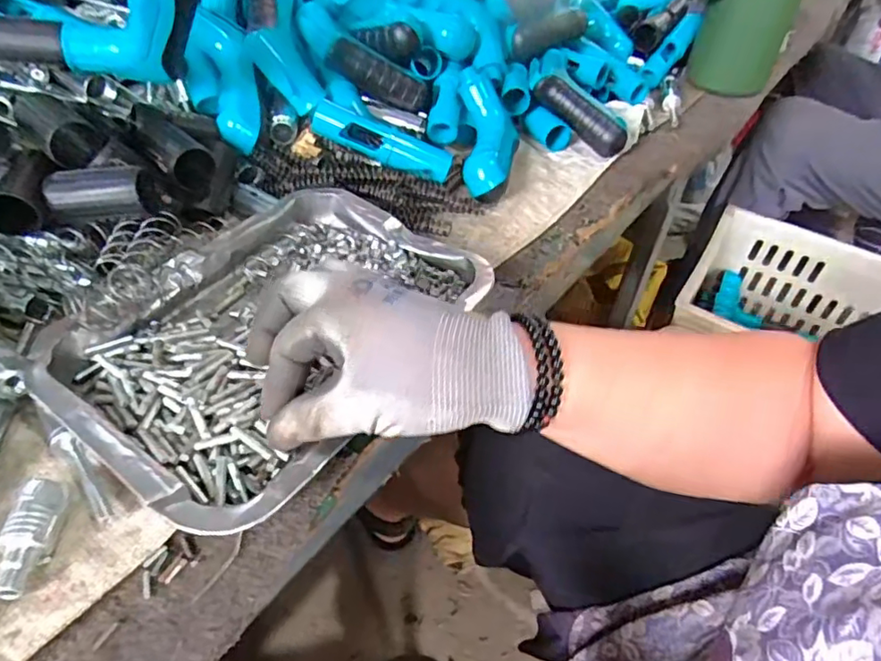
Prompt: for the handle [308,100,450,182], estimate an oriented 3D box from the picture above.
[{"bbox_3d":[-0.050,-0.161,0.493,0.121,0.029,0.023,21,44,-10],"label":"handle"}]

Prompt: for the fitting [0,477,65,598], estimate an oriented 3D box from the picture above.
[{"bbox_3d":[-0.192,0.096,0.267,0.017,0.018,0.051,-2,45,-8],"label":"fitting"}]

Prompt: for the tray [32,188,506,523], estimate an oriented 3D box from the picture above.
[{"bbox_3d":[-0.107,-0.009,0.369,0.195,0.033,0.249,27,48,21],"label":"tray"}]

